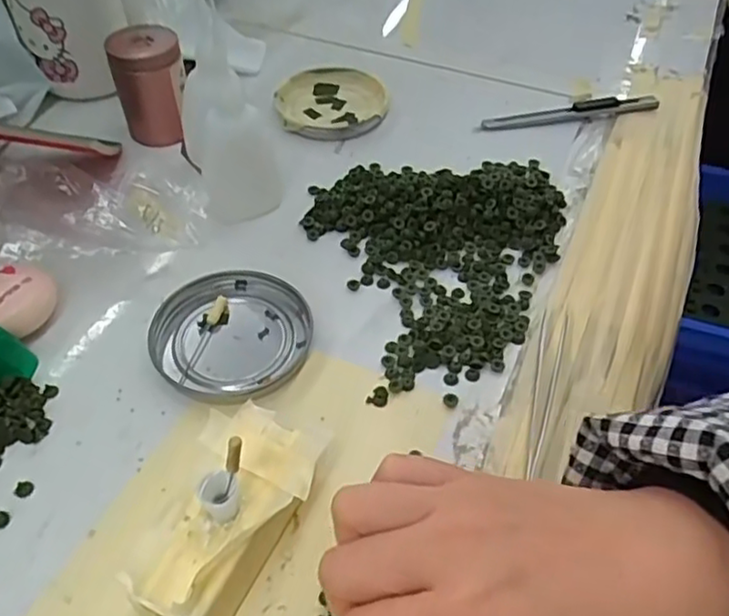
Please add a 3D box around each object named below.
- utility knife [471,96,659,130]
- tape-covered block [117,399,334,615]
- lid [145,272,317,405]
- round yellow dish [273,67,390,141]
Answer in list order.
[{"bbox_3d":[0.145,-0.140,0.468,0.129,0.012,0.015,-8,50,-8],"label":"utility knife"},{"bbox_3d":[-0.052,0.083,0.258,0.048,0.035,0.086,20,52,15],"label":"tape-covered block"},{"bbox_3d":[-0.067,0.012,0.336,0.075,0.008,0.077,1,49,-1],"label":"lid"},{"bbox_3d":[-0.024,-0.151,0.479,0.077,0.009,0.083,-4,50,-4],"label":"round yellow dish"}]

